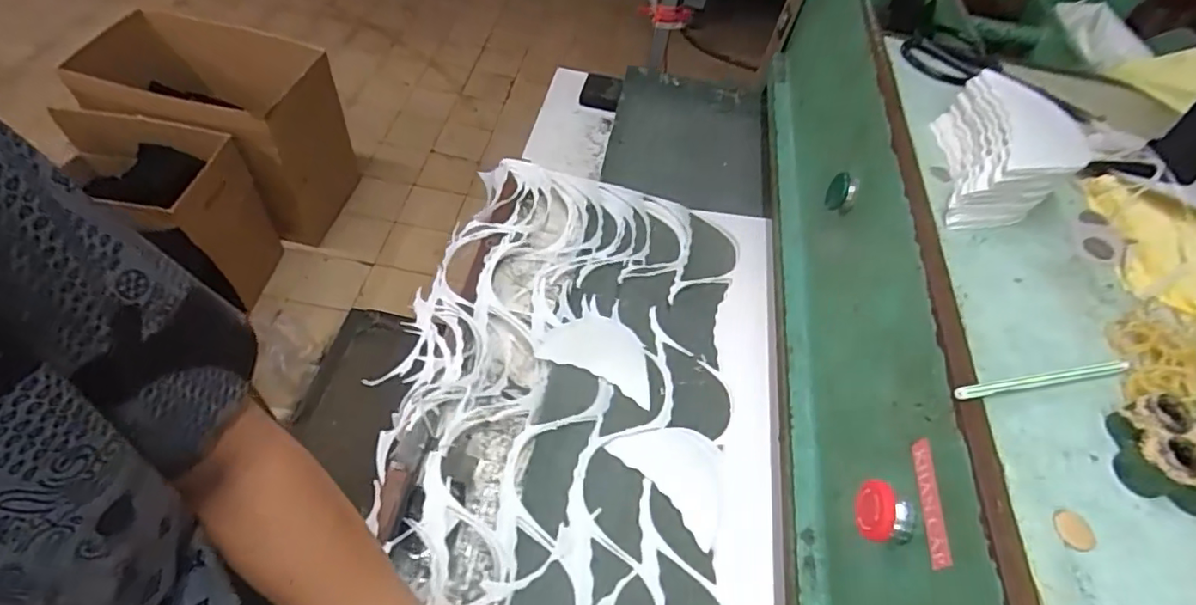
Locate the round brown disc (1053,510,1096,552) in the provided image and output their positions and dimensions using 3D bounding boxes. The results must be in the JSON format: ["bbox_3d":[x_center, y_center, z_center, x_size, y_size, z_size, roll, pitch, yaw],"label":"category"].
[{"bbox_3d":[0.258,0.124,0.314,0.022,0.004,0.021,4,53,-6],"label":"round brown disc"}]

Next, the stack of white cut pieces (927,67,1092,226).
[{"bbox_3d":[0.321,-0.125,0.455,0.069,0.077,0.140,20,54,4],"label":"stack of white cut pieces"}]

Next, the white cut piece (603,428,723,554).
[{"bbox_3d":[0.087,0.172,0.604,0.087,0.004,0.134,-36,69,-29],"label":"white cut piece"}]

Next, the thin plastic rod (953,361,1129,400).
[{"bbox_3d":[0.283,0.047,0.367,0.134,0.010,0.008,-7,55,-13],"label":"thin plastic rod"}]

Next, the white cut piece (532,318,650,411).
[{"bbox_3d":[0.007,0.057,0.677,0.138,0.007,0.082,26,54,10],"label":"white cut piece"}]

